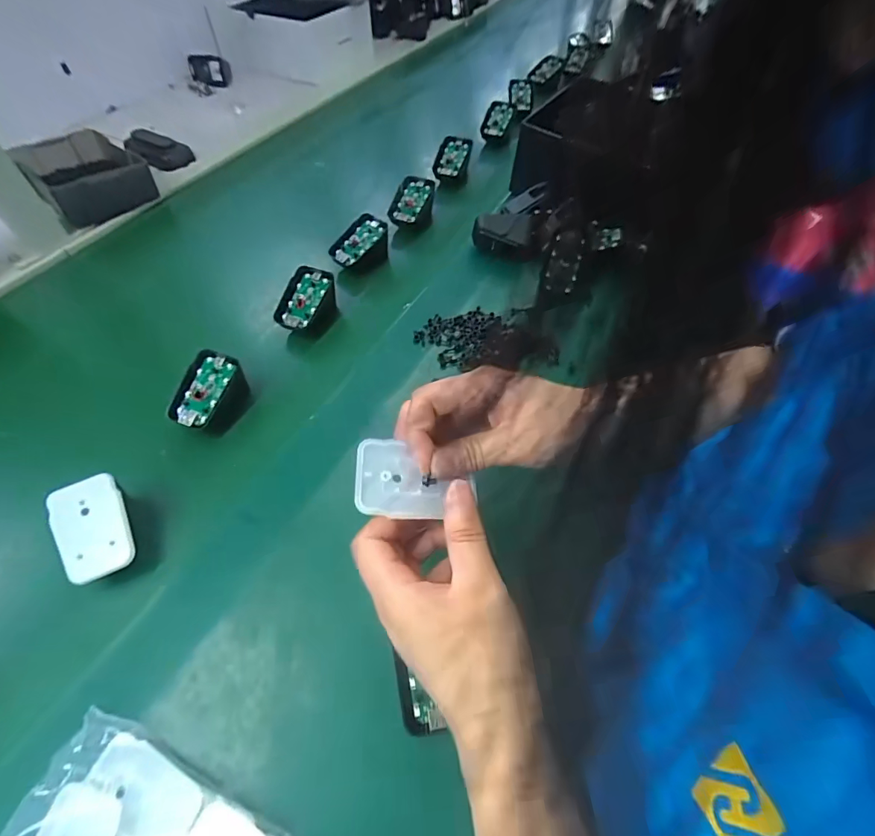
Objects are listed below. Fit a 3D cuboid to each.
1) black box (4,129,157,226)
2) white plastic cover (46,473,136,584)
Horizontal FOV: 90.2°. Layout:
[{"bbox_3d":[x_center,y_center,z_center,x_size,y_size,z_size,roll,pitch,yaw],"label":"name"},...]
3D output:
[{"bbox_3d":[-0.454,-0.315,0.569,0.120,0.059,0.161,-35,63,-22],"label":"black box"},{"bbox_3d":[-0.243,0.077,0.305,0.044,0.004,0.069,-21,77,-15],"label":"white plastic cover"}]

